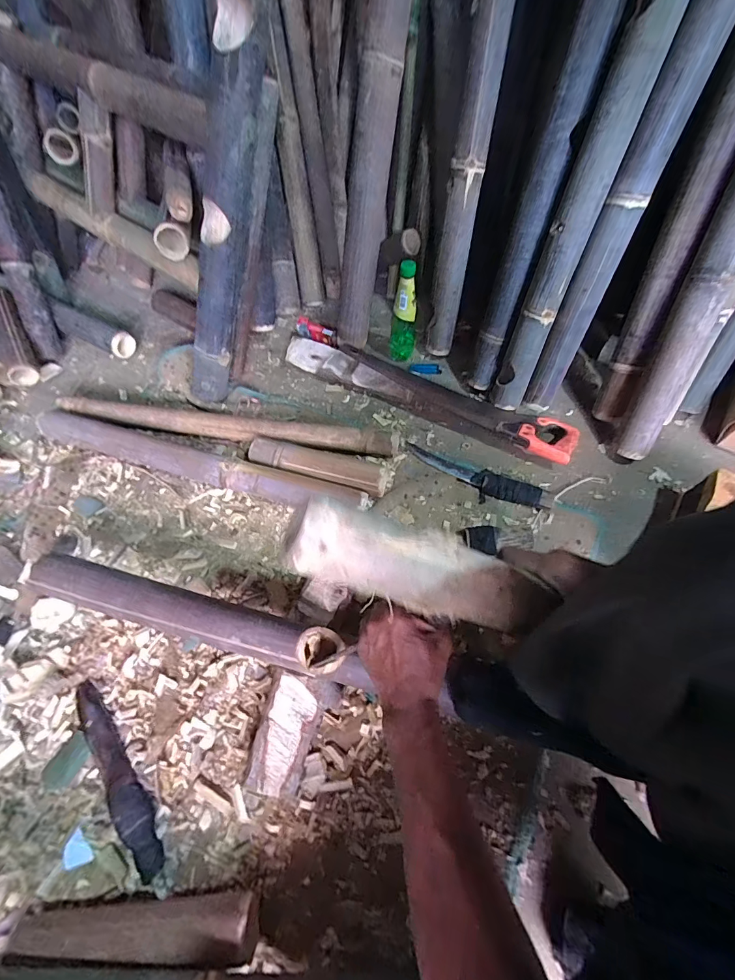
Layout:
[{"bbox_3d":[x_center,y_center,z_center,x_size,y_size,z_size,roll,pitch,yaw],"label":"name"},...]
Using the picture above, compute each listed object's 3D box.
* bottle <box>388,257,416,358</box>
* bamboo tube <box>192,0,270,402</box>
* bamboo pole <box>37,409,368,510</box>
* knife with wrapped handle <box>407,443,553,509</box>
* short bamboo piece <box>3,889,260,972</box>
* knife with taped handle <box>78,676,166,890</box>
[{"bbox_3d":[0.081,-0.381,0.869,0.058,0.221,0.049,8,59,4],"label":"bottle"},{"bbox_3d":[-0.250,-0.443,0.696,0.088,0.615,0.079,35,37,18],"label":"bamboo tube"},{"bbox_3d":[-0.316,-0.047,0.746,0.647,0.064,0.060,15,60,8],"label":"bamboo pole"},{"bbox_3d":[0.201,-0.025,0.758,0.286,0.035,0.060,24,61,13],"label":"knife with wrapped handle"},{"bbox_3d":[-0.248,0.472,0.432,0.253,0.061,0.050,0,59,-1],"label":"short bamboo piece"},{"bbox_3d":[-0.324,0.359,0.517,0.037,0.024,0.250,-36,66,-21],"label":"knife with taped handle"}]

